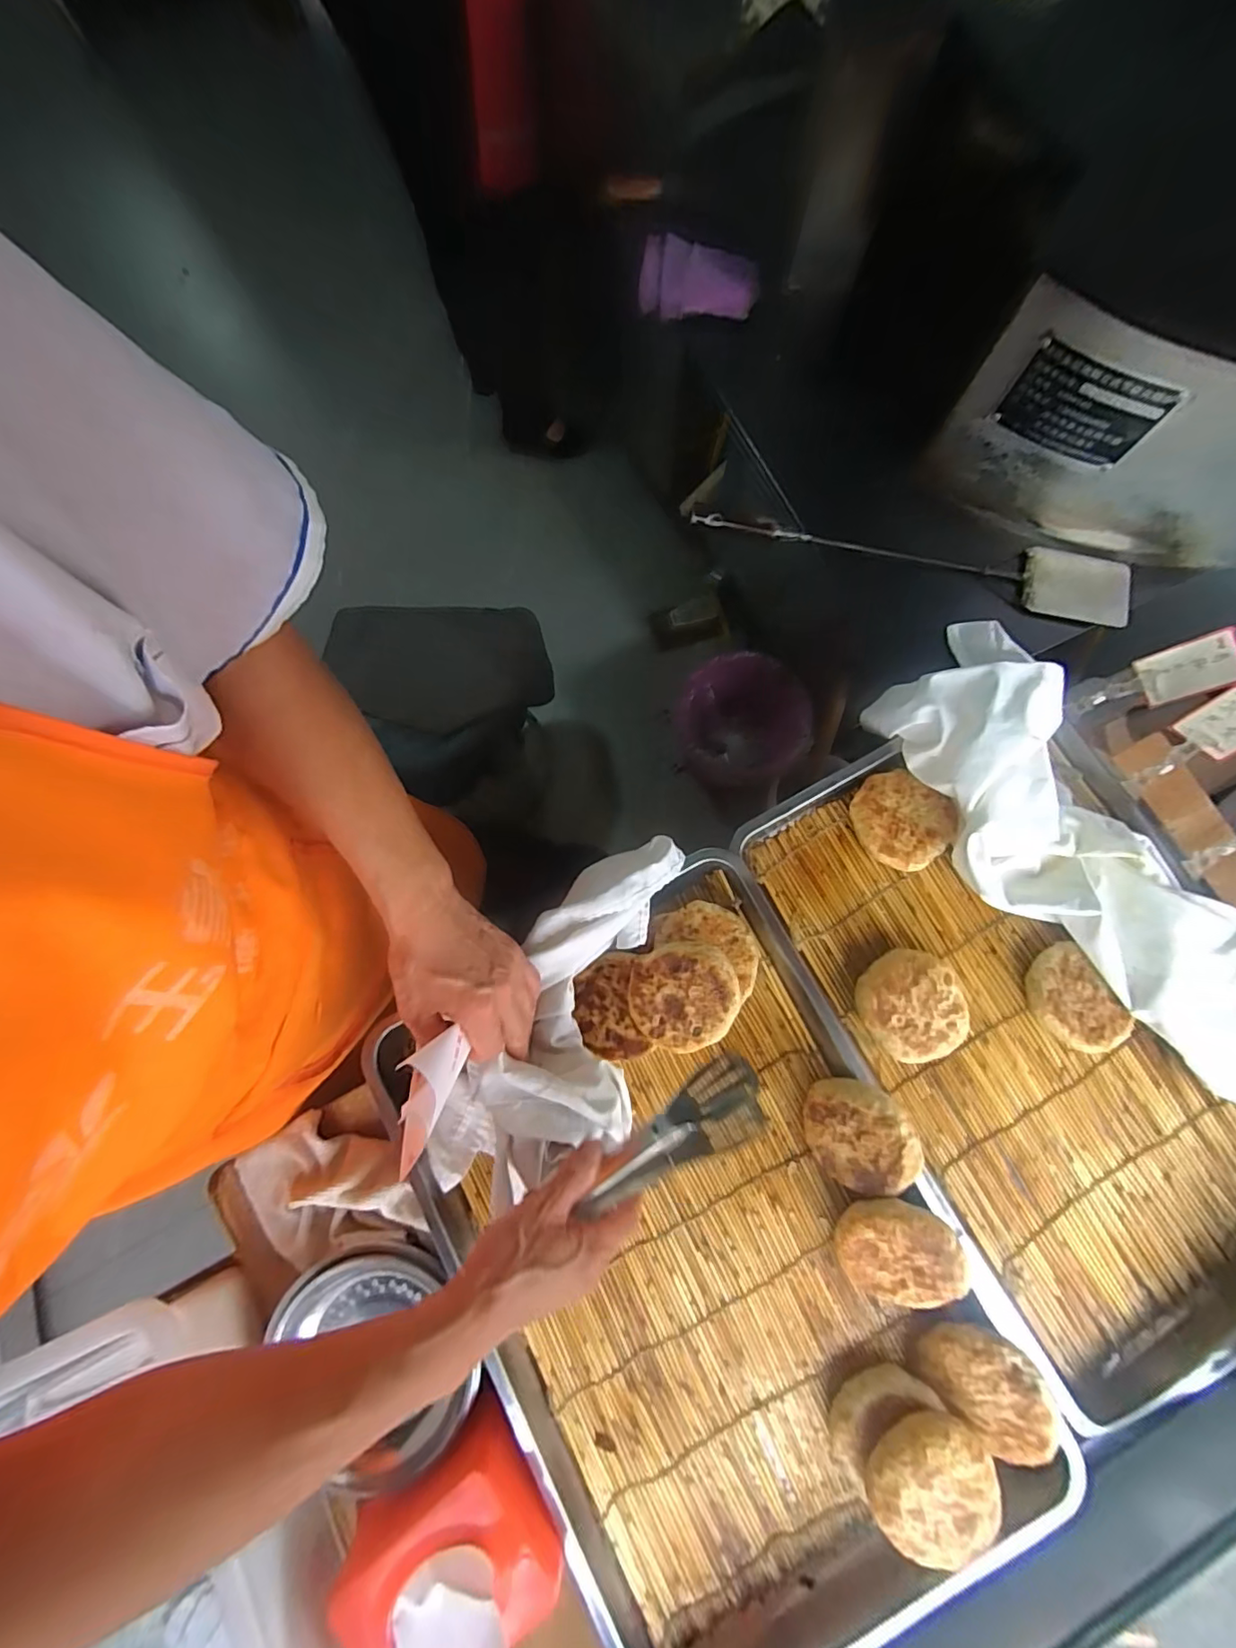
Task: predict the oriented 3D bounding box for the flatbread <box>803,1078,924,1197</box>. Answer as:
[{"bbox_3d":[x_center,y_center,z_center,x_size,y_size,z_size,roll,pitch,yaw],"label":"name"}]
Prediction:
[{"bbox_3d":[0.209,0.267,0.472,0.089,0.026,0.093,7,101,38],"label":"flatbread"}]

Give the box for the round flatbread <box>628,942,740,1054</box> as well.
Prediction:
[{"bbox_3d":[0.057,0.152,0.481,0.092,0.022,0.091,0,80,1],"label":"round flatbread"}]

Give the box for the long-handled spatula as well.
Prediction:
[{"bbox_3d":[0.300,-0.278,0.559,0.439,0.031,0.075,13,80,3],"label":"long-handled spatula"}]

